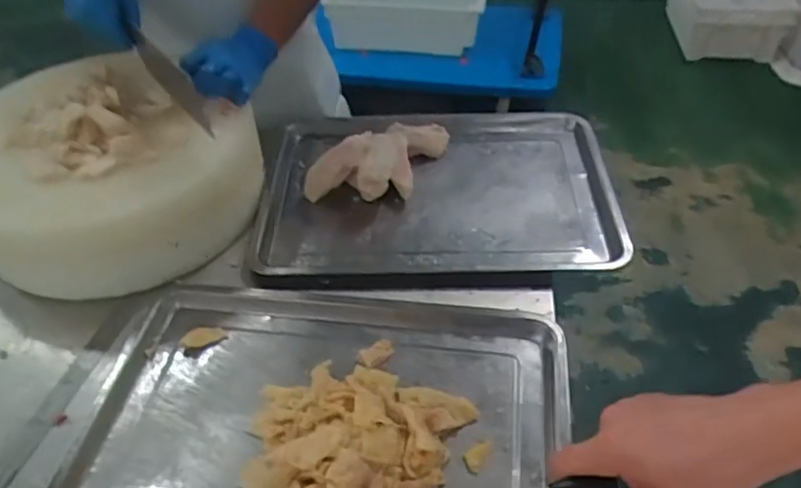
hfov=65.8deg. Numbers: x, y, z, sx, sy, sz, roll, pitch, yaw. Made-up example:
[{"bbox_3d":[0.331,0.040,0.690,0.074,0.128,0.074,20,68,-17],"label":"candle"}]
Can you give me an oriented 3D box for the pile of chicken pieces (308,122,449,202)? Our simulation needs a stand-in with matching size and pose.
[{"bbox_3d":[-0.024,-0.149,0.909,0.135,0.091,0.222,20,50,21],"label":"pile of chicken pieces"}]

